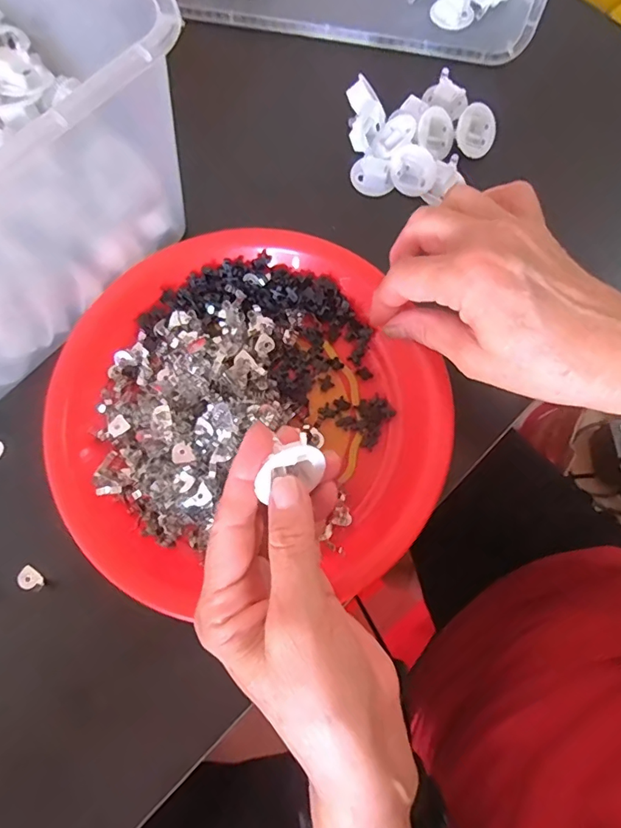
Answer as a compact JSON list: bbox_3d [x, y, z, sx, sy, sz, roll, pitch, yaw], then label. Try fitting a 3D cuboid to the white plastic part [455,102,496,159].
[{"bbox_3d":[0.115,-0.198,0.341,0.031,0.012,0.031,-8,110,-22],"label":"white plastic part"}]

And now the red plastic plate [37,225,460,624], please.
[{"bbox_3d":[-0.040,0.000,0.293,0.221,0.020,0.228,0,76,0],"label":"red plastic plate"}]

